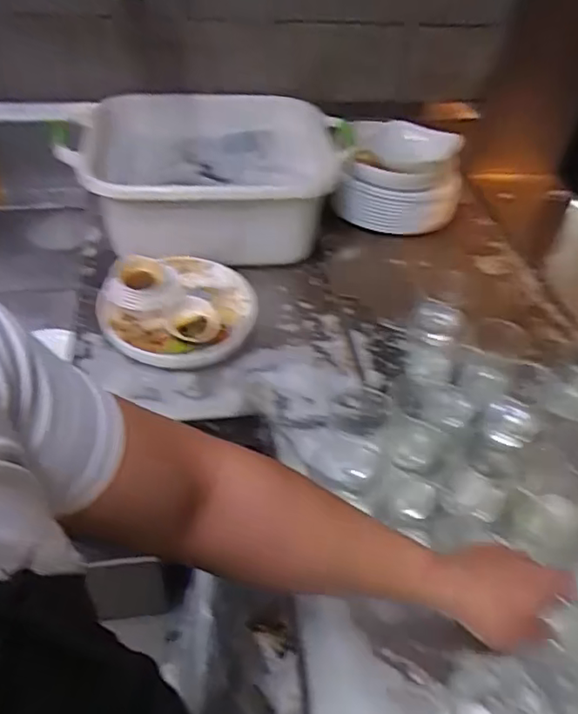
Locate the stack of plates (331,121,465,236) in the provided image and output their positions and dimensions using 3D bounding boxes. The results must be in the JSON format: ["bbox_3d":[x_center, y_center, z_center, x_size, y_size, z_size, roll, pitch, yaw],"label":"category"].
[{"bbox_3d":[0.209,-0.332,1.108,0.212,0.138,0.188,12,44,7],"label":"stack of plates"}]

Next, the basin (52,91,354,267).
[{"bbox_3d":[-0.131,-0.298,1.044,0.455,0.186,0.324,-5,45,-10],"label":"basin"}]

